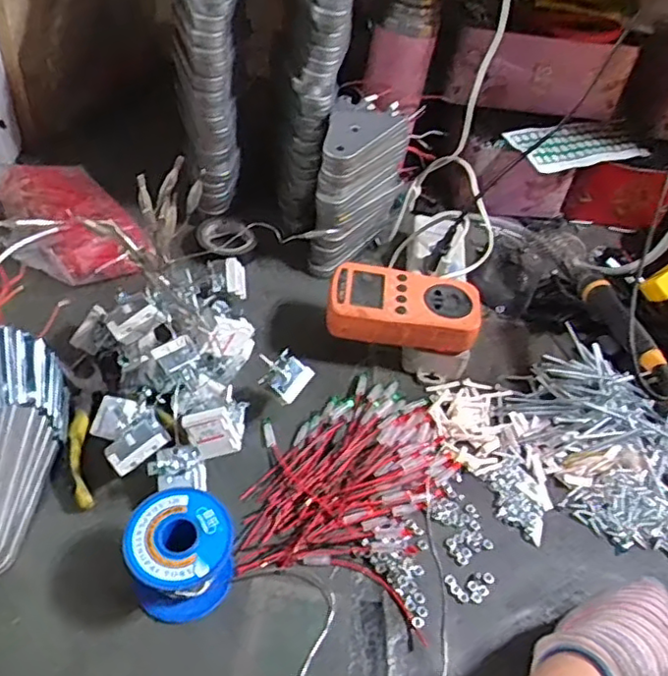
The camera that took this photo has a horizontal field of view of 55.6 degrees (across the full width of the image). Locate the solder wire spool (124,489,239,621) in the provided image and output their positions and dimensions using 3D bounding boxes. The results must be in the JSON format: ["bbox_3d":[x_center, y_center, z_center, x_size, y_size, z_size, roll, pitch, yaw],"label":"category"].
[{"bbox_3d":[-0.096,0.140,0.404,0.061,0.066,0.060,5,47,-6],"label":"solder wire spool"}]

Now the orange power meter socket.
[{"bbox_3d":[0.061,-0.029,0.556,0.128,0.039,0.069,6,47,-5],"label":"orange power meter socket"}]

